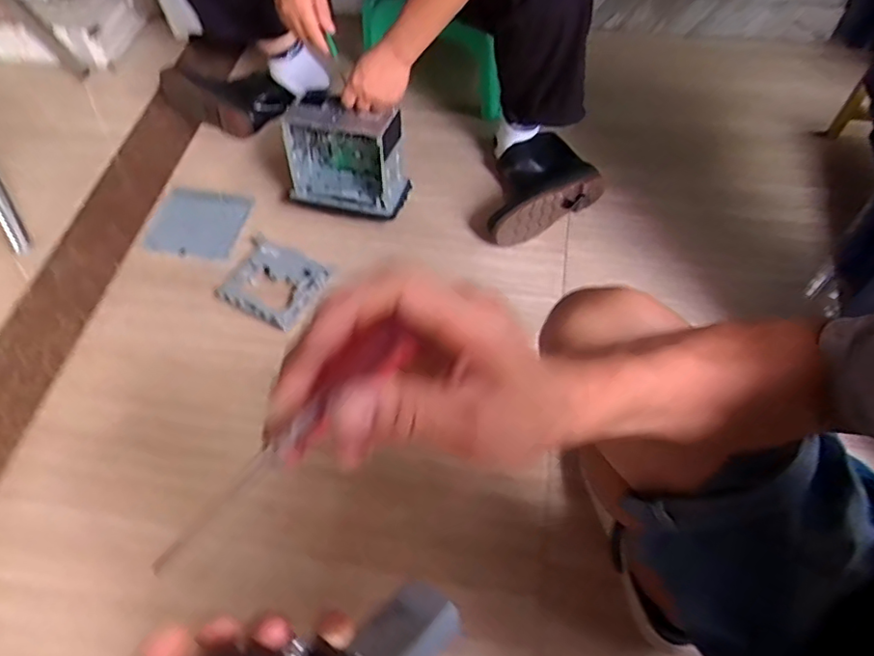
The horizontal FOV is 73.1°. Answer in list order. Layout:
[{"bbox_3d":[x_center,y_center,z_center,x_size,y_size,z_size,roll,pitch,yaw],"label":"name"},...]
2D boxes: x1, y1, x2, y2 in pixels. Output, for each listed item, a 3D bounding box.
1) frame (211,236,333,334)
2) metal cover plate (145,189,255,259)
[{"bbox_3d":[-0.279,-0.078,1.004,0.164,0.017,0.132,26,65,16],"label":"frame"},{"bbox_3d":[-0.448,-0.201,1.106,0.163,0.007,0.146,8,62,7],"label":"metal cover plate"}]

